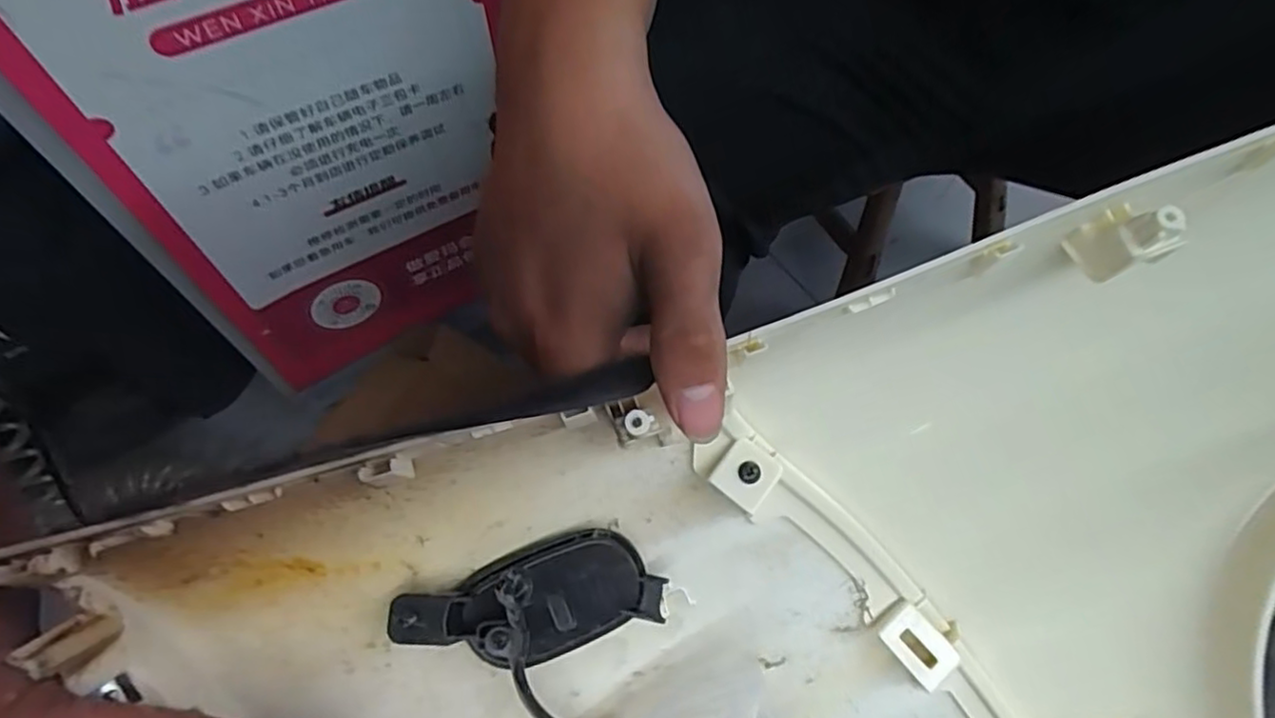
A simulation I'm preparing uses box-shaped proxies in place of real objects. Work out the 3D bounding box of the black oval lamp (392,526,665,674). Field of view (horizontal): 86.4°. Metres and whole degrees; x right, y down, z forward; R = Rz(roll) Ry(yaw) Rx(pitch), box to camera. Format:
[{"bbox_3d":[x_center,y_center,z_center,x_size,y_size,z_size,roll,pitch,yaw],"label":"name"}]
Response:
[{"bbox_3d":[-0.040,0.099,0.265,0.096,0.026,0.052,-19,102,-17],"label":"black oval lamp"}]

